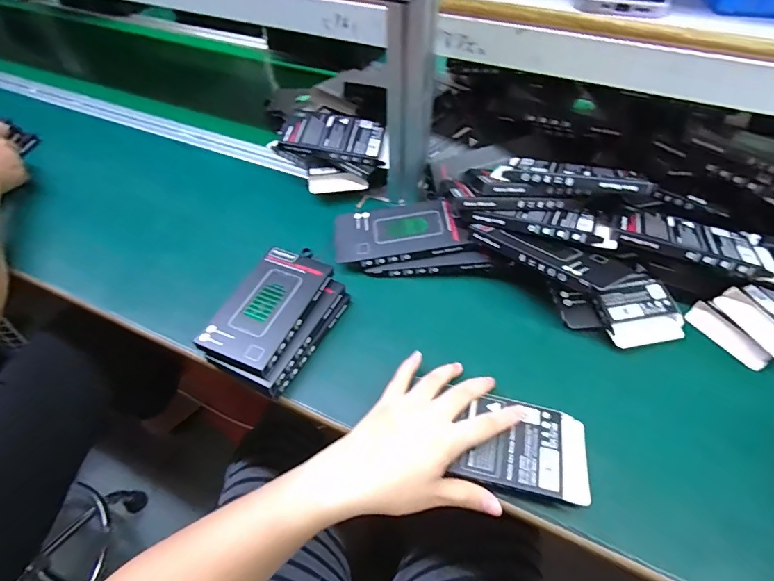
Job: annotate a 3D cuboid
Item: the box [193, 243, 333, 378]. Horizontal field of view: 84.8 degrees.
[{"bbox_3d":[-0.119,0.014,0.424,0.080,0.016,0.133,19,53,15],"label":"box"}]

